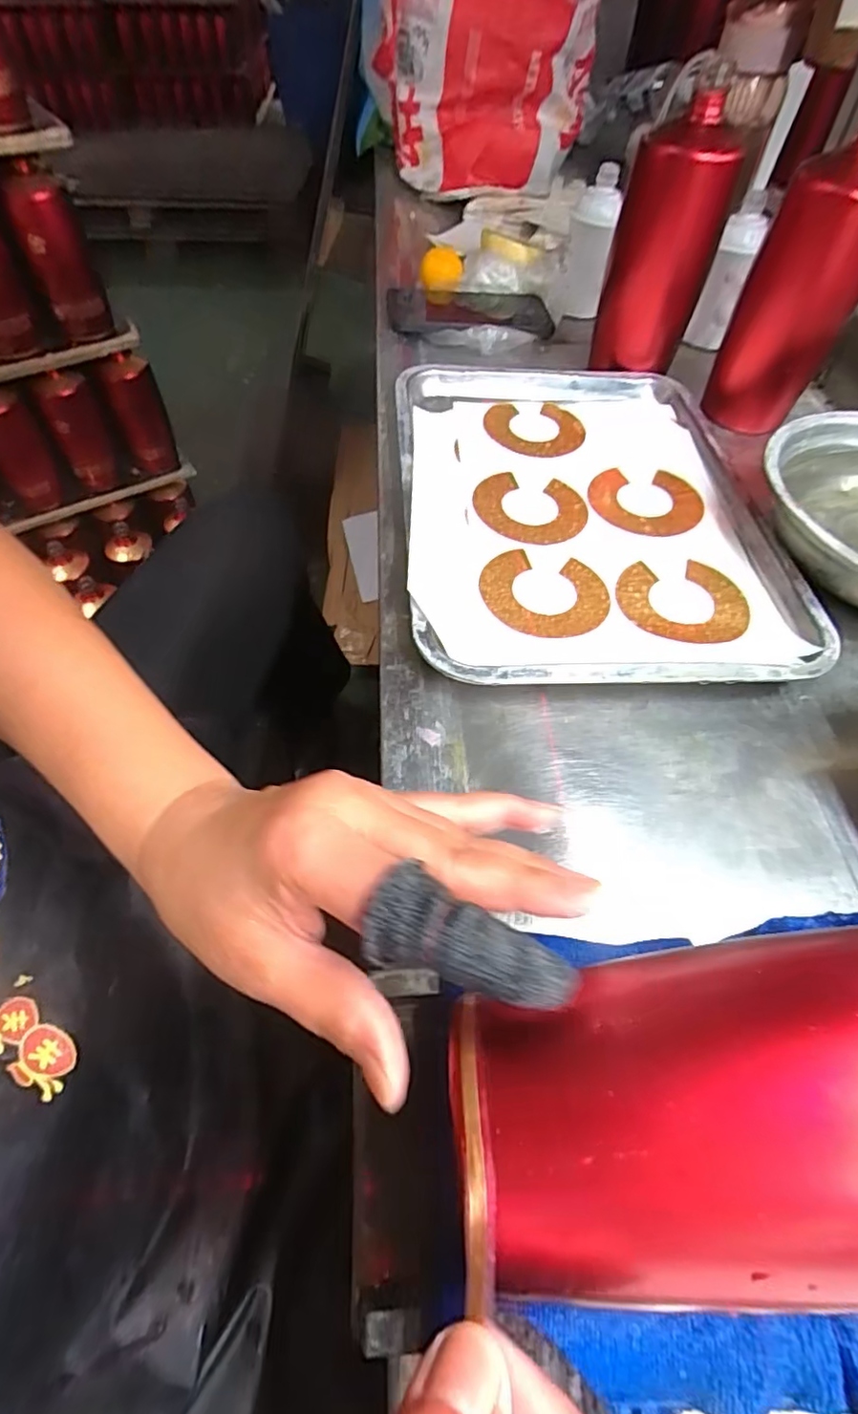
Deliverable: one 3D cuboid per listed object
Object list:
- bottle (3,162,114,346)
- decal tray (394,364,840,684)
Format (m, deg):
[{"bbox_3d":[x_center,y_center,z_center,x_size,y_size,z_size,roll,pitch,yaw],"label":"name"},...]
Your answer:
[{"bbox_3d":[-0.496,-0.608,0.829,0.077,0.180,0.072,-20,57,-14],"label":"bottle"},{"bbox_3d":[0.108,-0.154,0.443,0.254,0.023,0.336,-2,54,-4],"label":"decal tray"}]

